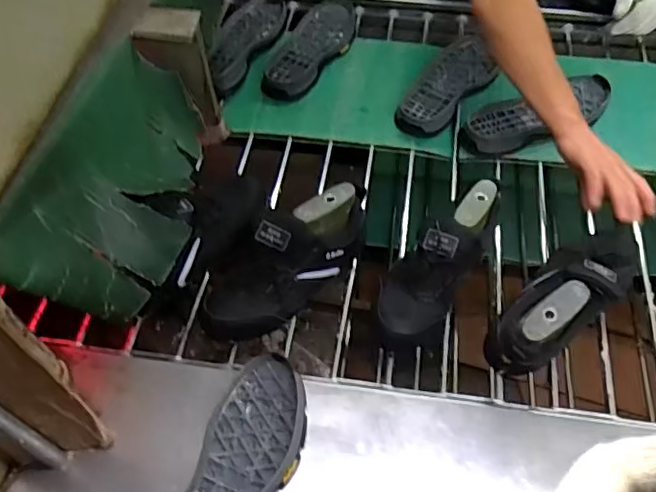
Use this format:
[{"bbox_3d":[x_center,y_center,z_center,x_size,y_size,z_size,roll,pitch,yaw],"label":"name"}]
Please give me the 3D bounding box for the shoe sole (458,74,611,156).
[{"bbox_3d":[0.365,-0.227,1.008,0.286,0.044,0.088,-19,59,-12],"label":"shoe sole"}]

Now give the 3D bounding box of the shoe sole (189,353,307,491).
[{"bbox_3d":[-0.099,0.254,0.635,0.107,0.034,0.277,15,58,10],"label":"shoe sole"}]

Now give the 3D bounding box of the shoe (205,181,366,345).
[{"bbox_3d":[-0.049,0.019,0.787,0.263,0.122,0.096,-40,65,-23],"label":"shoe"}]

